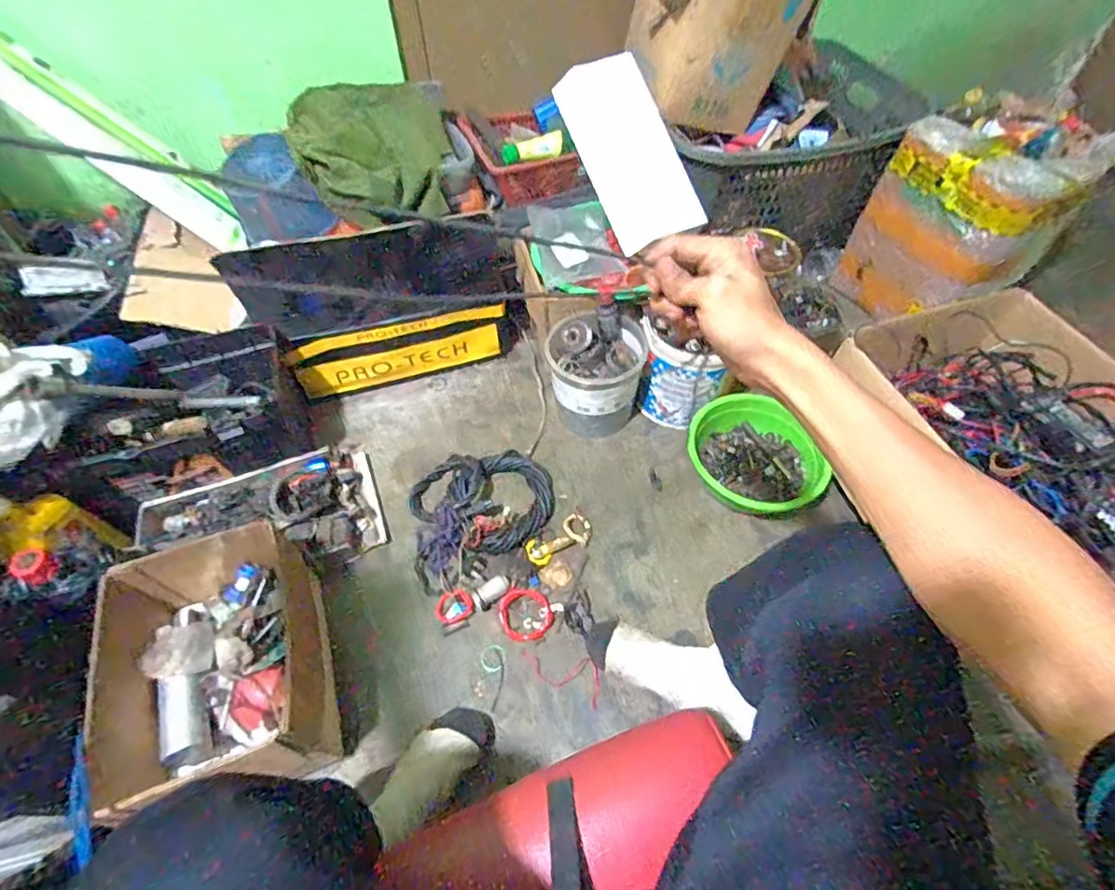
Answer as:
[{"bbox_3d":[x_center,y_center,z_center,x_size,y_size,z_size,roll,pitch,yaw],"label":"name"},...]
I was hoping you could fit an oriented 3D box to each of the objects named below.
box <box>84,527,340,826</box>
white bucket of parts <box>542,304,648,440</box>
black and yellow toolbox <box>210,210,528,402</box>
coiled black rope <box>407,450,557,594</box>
[{"bbox_3d":[-0.437,0.279,0.695,0.228,0.149,0.315,-15,56,-10],"label":"box"},{"bbox_3d":[0.067,-0.118,0.964,0.157,0.185,0.144,0,55,0],"label":"white bucket of parts"},{"bbox_3d":[-0.302,-0.262,0.987,0.452,0.256,0.145,-16,56,-11],"label":"black and yellow toolbox"},{"bbox_3d":[-0.133,0.091,0.891,0.254,0.048,0.198,-23,58,-15],"label":"coiled black rope"}]

